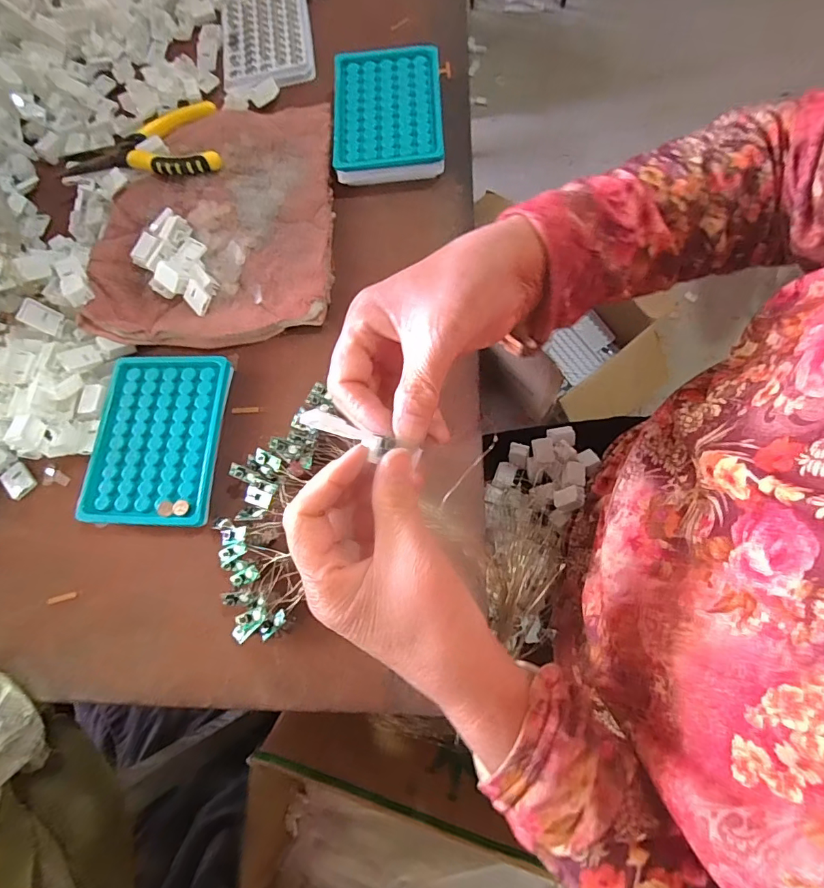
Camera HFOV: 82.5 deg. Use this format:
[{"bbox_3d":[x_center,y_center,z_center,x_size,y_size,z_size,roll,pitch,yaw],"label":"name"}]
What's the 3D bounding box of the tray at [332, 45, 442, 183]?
[{"bbox_3d":[-0.022,-0.301,0.431,0.097,0.030,0.132,-2,74,4],"label":"tray"}]

